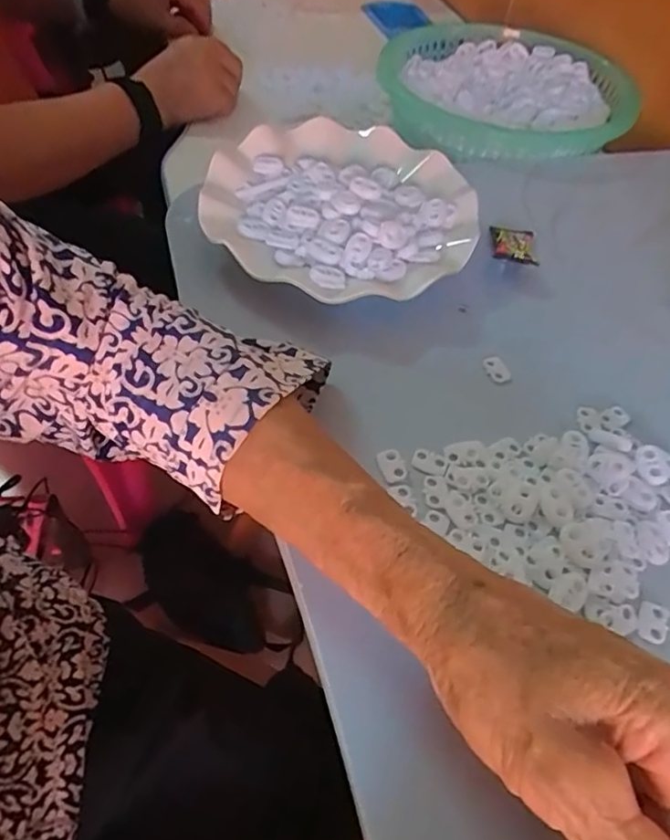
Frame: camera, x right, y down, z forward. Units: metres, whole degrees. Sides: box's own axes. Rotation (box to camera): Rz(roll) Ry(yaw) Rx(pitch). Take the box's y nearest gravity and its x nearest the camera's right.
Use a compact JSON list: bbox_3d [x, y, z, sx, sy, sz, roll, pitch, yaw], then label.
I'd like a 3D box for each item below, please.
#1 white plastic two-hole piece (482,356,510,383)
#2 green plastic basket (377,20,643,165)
[{"bbox_3d":[0.098,-0.031,0.355,0.011,0.006,0.018,-18,58,-17],"label":"white plastic two-hole piece"},{"bbox_3d":[0.165,-0.330,0.576,0.240,0.053,0.277,26,56,13],"label":"green plastic basket"}]

